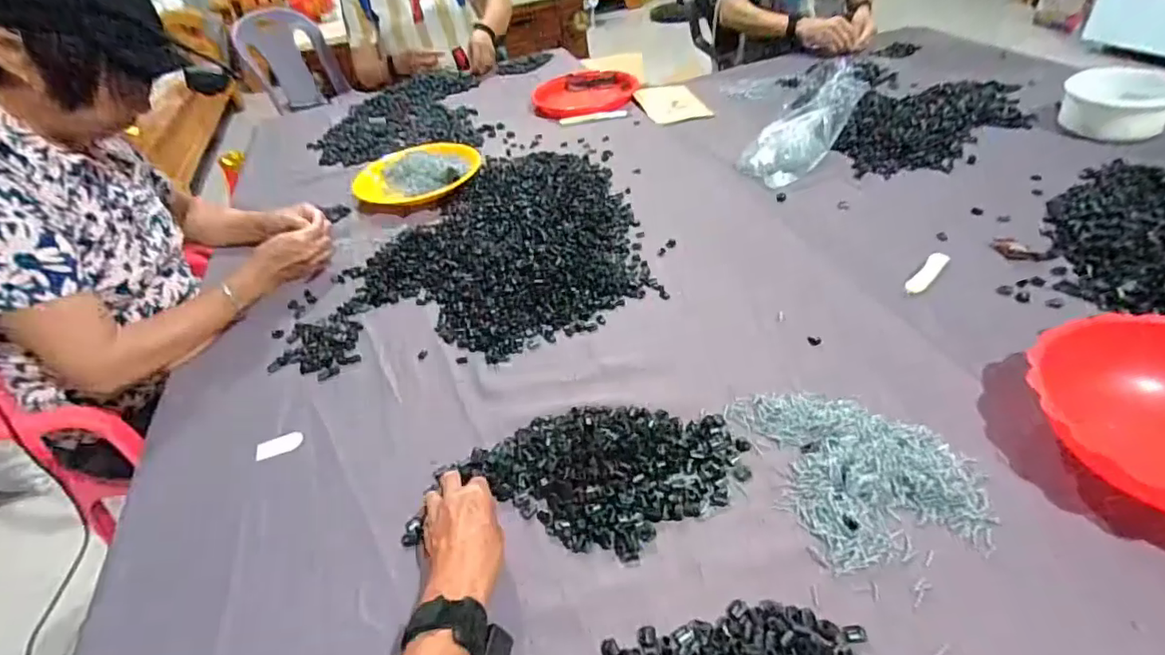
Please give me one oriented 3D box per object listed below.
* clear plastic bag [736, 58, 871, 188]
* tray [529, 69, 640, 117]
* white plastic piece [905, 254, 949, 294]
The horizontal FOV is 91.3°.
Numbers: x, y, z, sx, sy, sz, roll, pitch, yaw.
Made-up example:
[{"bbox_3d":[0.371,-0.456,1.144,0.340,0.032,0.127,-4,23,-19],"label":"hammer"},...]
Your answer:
[{"bbox_3d":[0.388,-0.374,1.014,0.245,0.147,0.121,-35,50,-27],"label":"clear plastic bag"},{"bbox_3d":[0.009,-0.561,1.360,0.246,0.028,0.246,-6,38,5],"label":"tray"},{"bbox_3d":[0.467,-0.074,0.769,0.093,0.014,0.025,-35,45,-28],"label":"white plastic piece"}]

